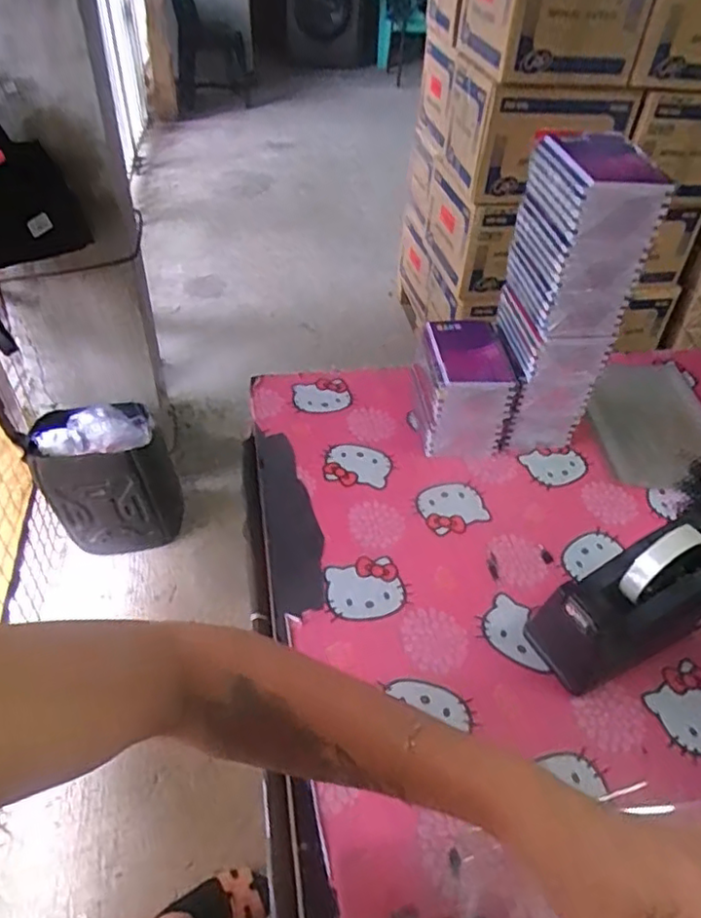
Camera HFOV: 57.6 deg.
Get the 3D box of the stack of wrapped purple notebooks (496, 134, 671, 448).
[{"bbox_3d":[0.239,-0.173,0.735,0.099,0.330,0.137,-1,44,-5],"label":"stack of wrapped purple notebooks"}]

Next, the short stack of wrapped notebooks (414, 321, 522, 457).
[{"bbox_3d":[0.140,-0.095,0.799,0.105,0.112,0.149,-1,44,-5],"label":"short stack of wrapped notebooks"}]

